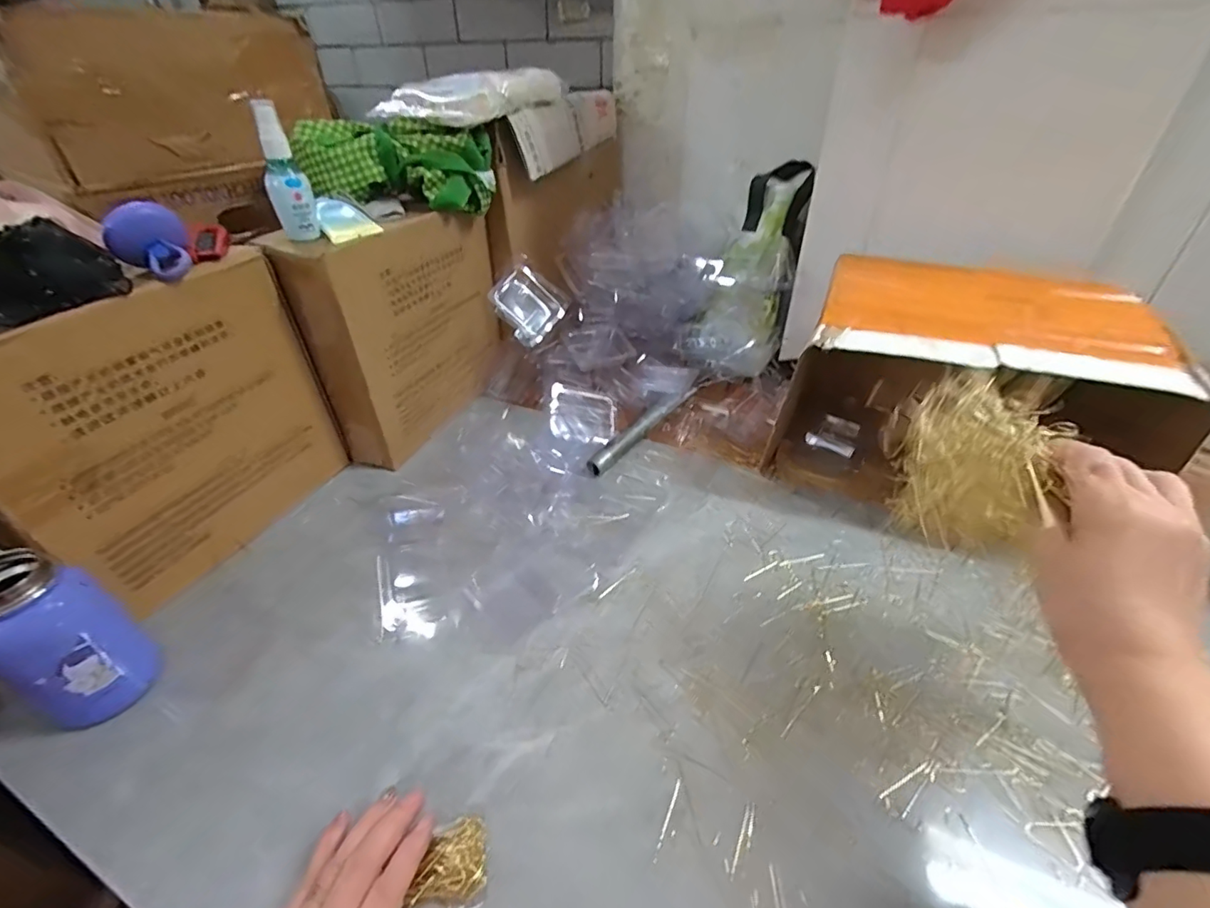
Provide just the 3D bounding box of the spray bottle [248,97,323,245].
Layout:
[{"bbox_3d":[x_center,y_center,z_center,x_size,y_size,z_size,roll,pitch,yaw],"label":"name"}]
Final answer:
[{"bbox_3d":[-0.320,-0.277,0.521,0.039,0.115,0.036,-17,40,-21],"label":"spray bottle"}]

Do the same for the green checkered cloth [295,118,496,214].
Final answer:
[{"bbox_3d":[-0.254,-0.345,0.631,0.224,0.087,0.082,2,37,3],"label":"green checkered cloth"}]

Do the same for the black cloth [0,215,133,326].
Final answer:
[{"bbox_3d":[-0.434,-0.139,0.396,0.066,0.058,0.096,30,47,33],"label":"black cloth"}]

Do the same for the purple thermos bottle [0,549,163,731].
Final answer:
[{"bbox_3d":[-0.412,0.144,0.397,0.065,0.136,0.071,15,40,19],"label":"purple thermos bottle"}]

